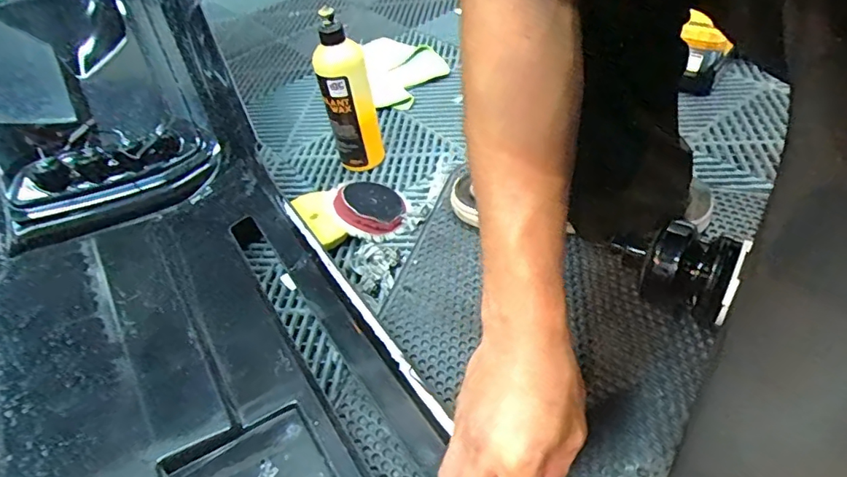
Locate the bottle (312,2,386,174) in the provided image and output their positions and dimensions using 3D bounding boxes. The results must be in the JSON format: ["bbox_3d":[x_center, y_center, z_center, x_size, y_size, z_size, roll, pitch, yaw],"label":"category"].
[{"bbox_3d":[-0.097,-0.179,0.684,0.068,0.200,0.052,-9,43,-2],"label":"bottle"}]

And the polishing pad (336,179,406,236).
[{"bbox_3d":[-0.064,-0.042,0.651,0.082,0.016,0.094,31,36,3],"label":"polishing pad"}]

